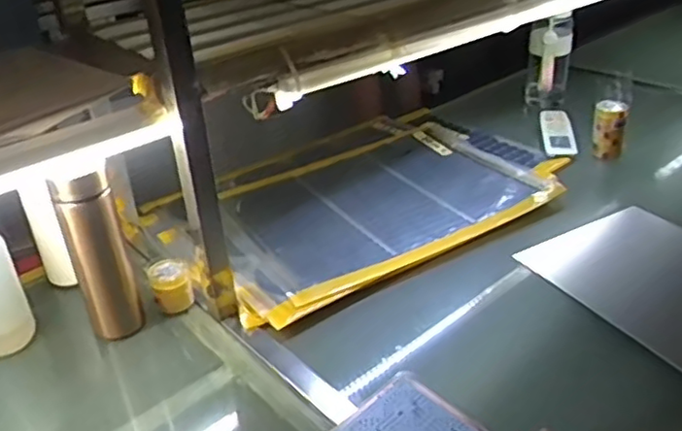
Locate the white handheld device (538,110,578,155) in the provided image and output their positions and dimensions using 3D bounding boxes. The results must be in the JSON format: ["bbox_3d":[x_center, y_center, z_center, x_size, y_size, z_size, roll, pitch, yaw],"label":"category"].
[{"bbox_3d":[0.390,-0.148,1.179,0.055,0.023,0.159,2,31,9],"label":"white handheld device"}]

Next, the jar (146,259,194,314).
[{"bbox_3d":[-0.218,0.092,0.845,0.051,0.056,0.045,-15,34,-19],"label":"jar"}]

